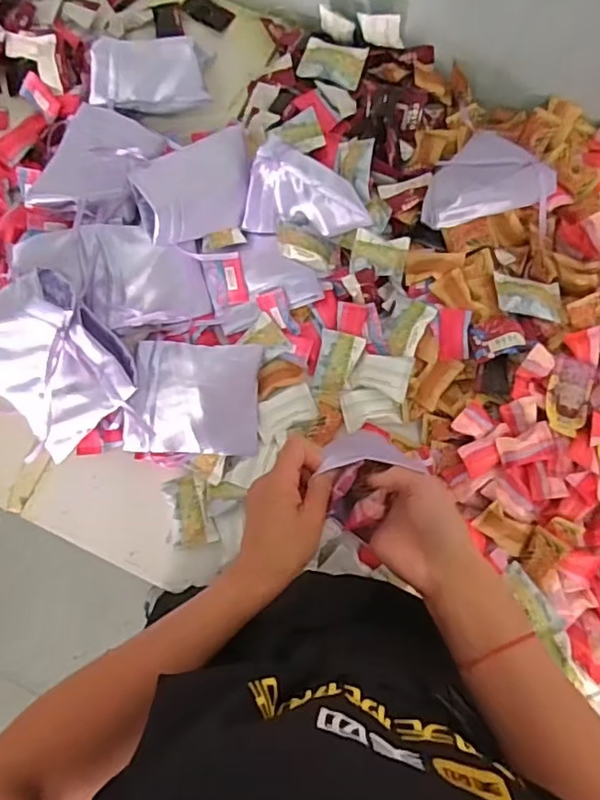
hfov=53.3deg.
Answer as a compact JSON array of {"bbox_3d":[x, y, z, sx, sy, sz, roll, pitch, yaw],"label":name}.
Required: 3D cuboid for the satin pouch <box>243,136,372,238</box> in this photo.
[{"bbox_3d":[0.010,-0.231,0.657,0.136,0.064,0.083,7,79,1],"label":"satin pouch"}]

